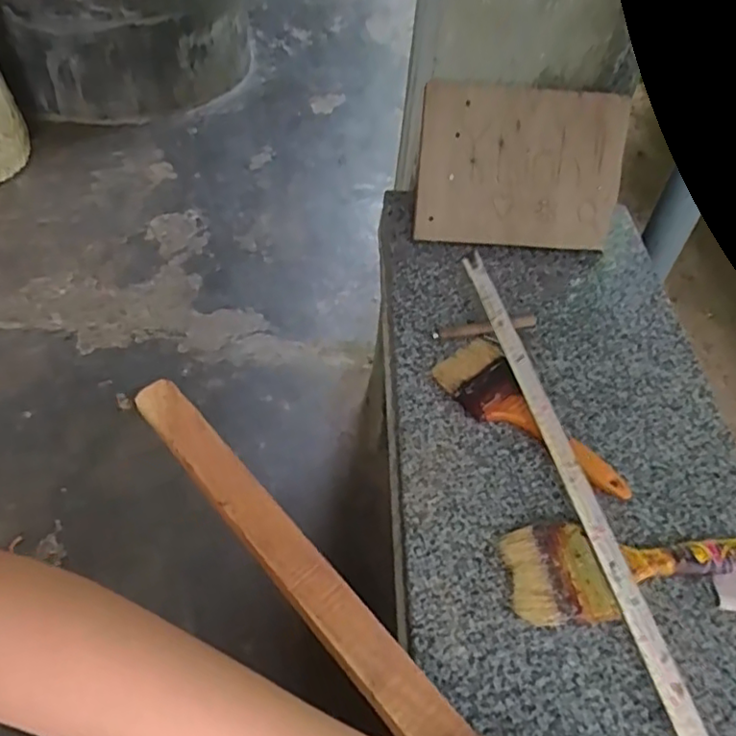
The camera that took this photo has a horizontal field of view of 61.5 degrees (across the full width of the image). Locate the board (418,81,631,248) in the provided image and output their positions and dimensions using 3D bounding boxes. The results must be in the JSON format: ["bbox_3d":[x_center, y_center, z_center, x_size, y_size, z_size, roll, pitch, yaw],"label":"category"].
[{"bbox_3d":[0.164,-0.216,0.673,0.214,0.164,0.019,3,13,-2],"label":"board"}]

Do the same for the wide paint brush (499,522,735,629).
[{"bbox_3d":[0.201,0.142,0.456,0.205,0.018,0.071,-6,51,-9],"label":"wide paint brush"}]

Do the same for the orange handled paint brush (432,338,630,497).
[{"bbox_3d":[0.133,0.047,0.533,0.074,0.014,0.186,-23,56,-22],"label":"orange handled paint brush"}]

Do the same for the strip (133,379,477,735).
[{"bbox_3d":[0.075,0.248,0.333,0.039,0.018,0.746,-33,60,-27],"label":"strip"}]

